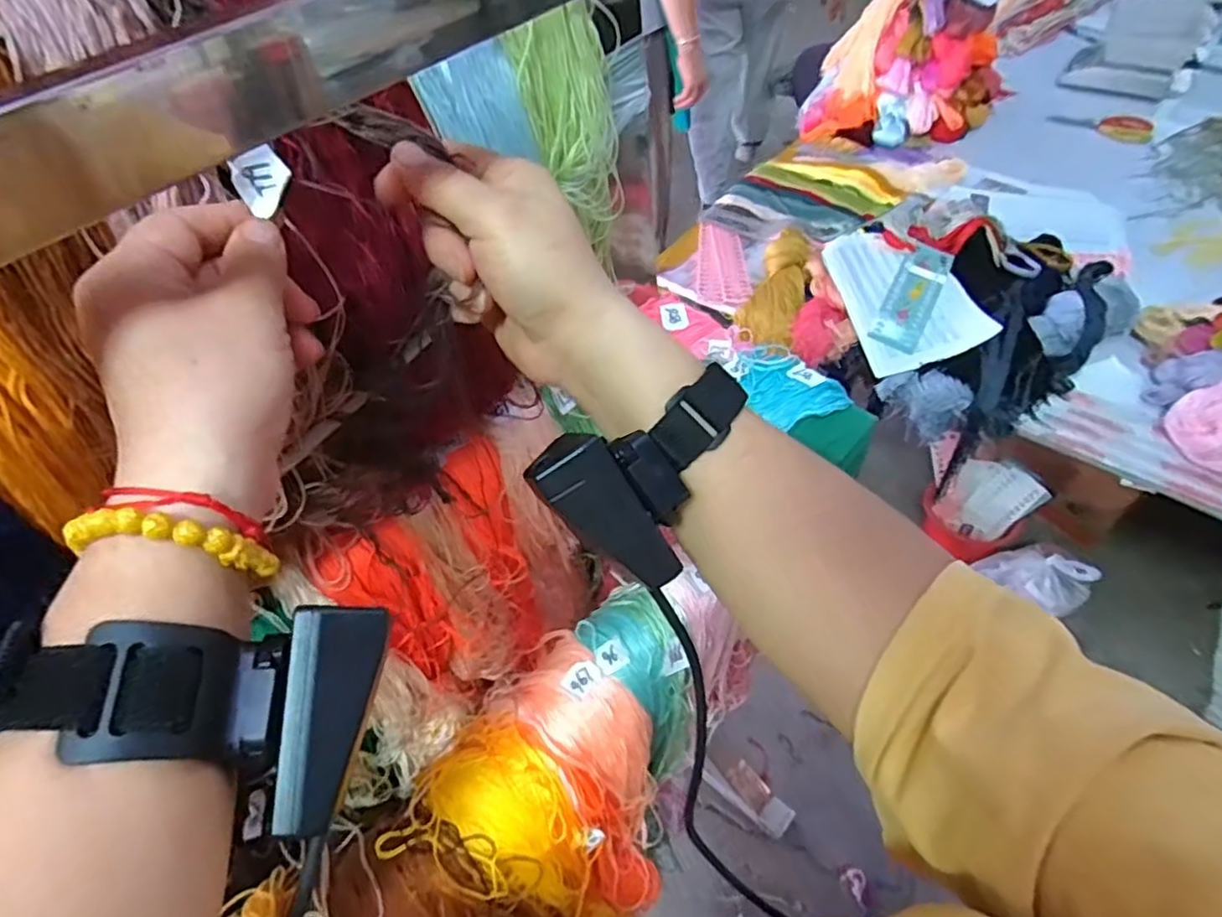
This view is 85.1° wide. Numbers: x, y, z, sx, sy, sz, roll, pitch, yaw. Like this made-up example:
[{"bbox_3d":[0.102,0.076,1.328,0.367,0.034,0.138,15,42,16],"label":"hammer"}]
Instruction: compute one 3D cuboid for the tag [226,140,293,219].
[{"bbox_3d":[-0.131,-0.105,0.251,0.020,0.021,0.004,-40,28,-17],"label":"tag"}]

